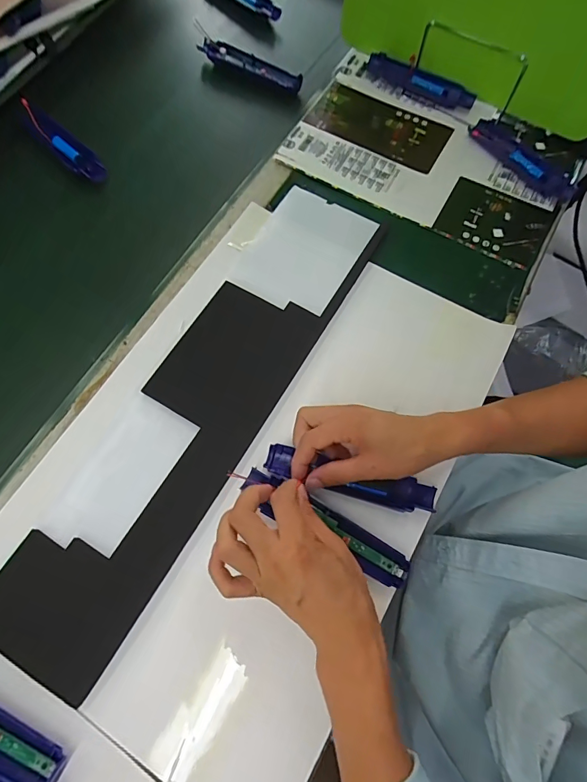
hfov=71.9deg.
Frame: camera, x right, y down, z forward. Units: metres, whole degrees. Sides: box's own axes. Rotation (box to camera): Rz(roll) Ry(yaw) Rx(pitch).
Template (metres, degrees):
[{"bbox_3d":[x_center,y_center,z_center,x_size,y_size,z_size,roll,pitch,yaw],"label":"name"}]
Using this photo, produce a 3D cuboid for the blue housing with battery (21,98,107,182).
[{"bbox_3d":[-0.309,-0.336,0.545,0.143,0.031,0.039,40,74,14],"label":"blue housing with battery"}]

